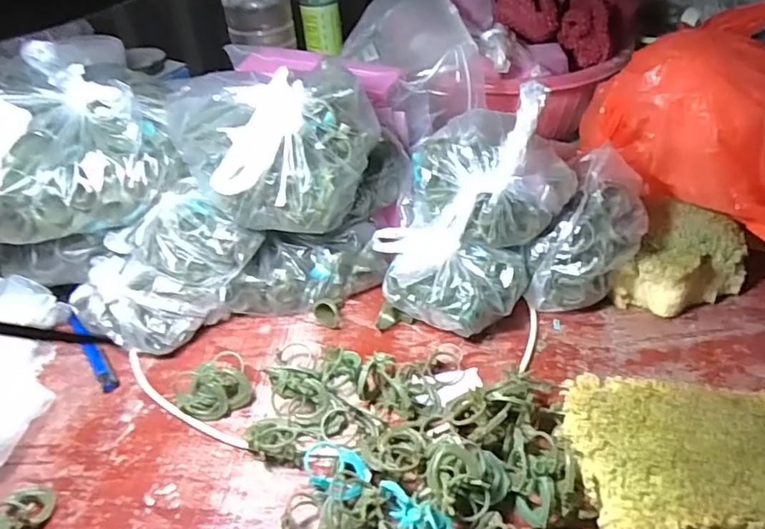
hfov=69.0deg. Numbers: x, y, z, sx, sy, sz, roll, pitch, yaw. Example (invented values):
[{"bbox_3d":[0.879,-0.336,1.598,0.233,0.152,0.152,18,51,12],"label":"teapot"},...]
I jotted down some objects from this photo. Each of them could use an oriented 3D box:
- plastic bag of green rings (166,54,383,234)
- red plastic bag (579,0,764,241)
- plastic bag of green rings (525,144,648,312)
[{"bbox_3d":[-0.080,-0.097,0.417,0.140,0.089,0.130,-17,41,-14],"label":"plastic bag of green rings"},{"bbox_3d":[0.243,-0.123,0.428,0.122,0.140,0.169,-2,40,3],"label":"red plastic bag"},{"bbox_3d":[0.157,-0.020,0.422,0.066,0.096,0.091,19,45,26],"label":"plastic bag of green rings"}]

